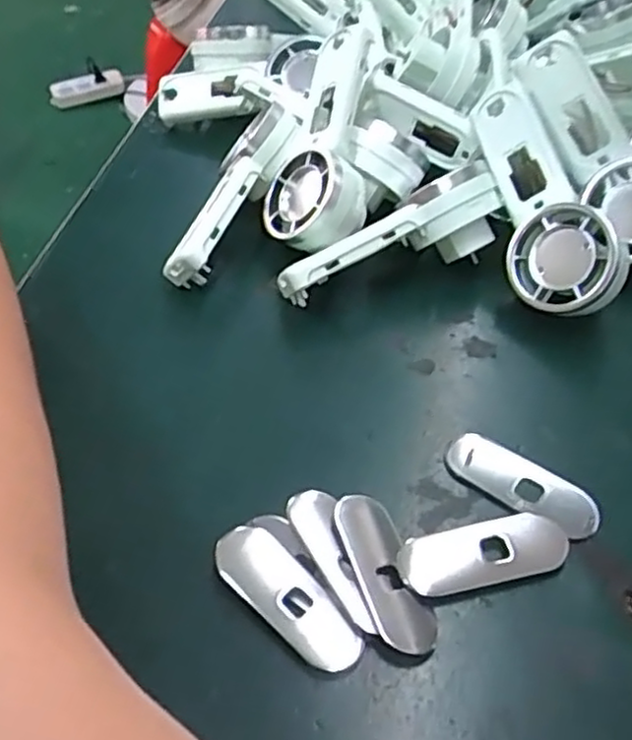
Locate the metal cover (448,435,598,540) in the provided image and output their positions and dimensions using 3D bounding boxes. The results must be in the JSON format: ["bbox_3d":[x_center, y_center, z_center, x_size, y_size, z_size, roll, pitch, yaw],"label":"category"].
[{"bbox_3d":[0.066,0.036,0.234,0.049,0.004,0.018,31,55,24],"label":"metal cover"}]

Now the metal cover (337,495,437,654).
[{"bbox_3d":[0.020,0.058,0.214,0.016,0.005,0.050,-15,51,-14],"label":"metal cover"}]

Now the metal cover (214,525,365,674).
[{"bbox_3d":[-0.009,0.064,0.208,0.019,0.005,0.050,-35,58,-28],"label":"metal cover"}]

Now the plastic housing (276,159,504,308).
[{"bbox_3d":[0.030,-0.049,0.282,0.090,0.033,0.021,-24,53,-7],"label":"plastic housing"}]

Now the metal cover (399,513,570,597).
[{"bbox_3d":[0.050,0.054,0.218,0.050,0.004,0.020,-9,50,-9],"label":"metal cover"}]

